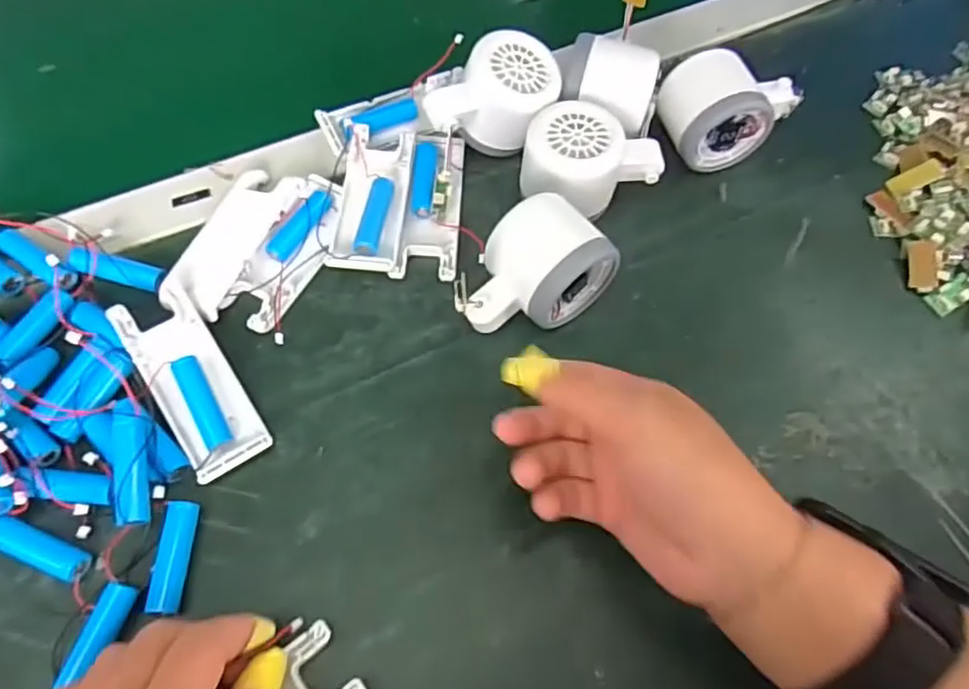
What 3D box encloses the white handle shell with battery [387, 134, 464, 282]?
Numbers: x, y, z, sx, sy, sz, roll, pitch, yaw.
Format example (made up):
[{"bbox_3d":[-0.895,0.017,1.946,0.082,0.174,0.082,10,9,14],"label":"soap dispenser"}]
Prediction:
[{"bbox_3d":[-0.033,-0.086,0.405,0.036,0.031,0.101,3,64,-2],"label":"white handle shell with battery"}]

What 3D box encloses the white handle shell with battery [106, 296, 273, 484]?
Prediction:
[{"bbox_3d":[-0.152,0.020,0.345,0.040,0.018,0.101,-33,79,-17],"label":"white handle shell with battery"}]

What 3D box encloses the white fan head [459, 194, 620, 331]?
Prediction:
[{"bbox_3d":[0.025,-0.039,0.366,0.083,0.055,0.053,-32,70,-17],"label":"white fan head"}]

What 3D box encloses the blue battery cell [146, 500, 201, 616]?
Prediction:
[{"bbox_3d":[-0.147,0.100,0.312,0.014,0.012,0.050,1,64,-3],"label":"blue battery cell"}]

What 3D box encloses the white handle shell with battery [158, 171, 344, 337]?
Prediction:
[{"bbox_3d":[-0.131,-0.058,0.392,0.067,0.025,0.103,20,64,6],"label":"white handle shell with battery"}]

